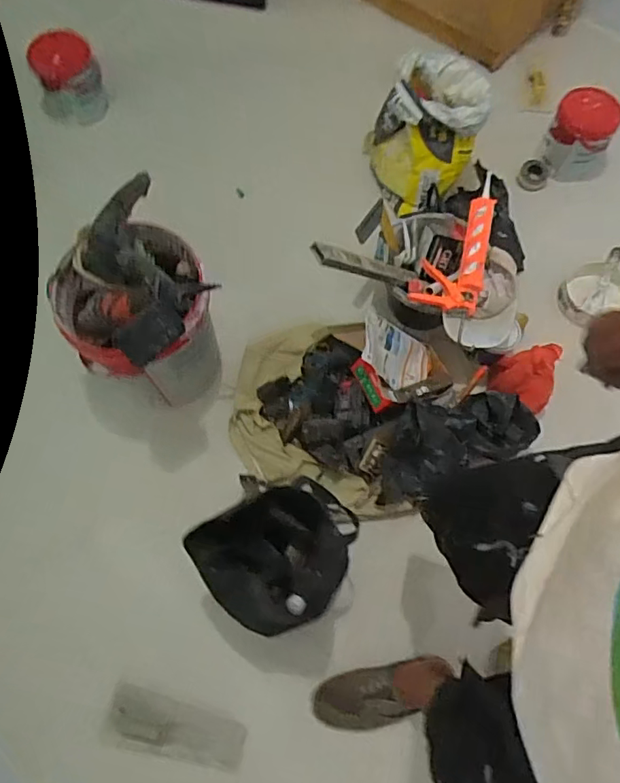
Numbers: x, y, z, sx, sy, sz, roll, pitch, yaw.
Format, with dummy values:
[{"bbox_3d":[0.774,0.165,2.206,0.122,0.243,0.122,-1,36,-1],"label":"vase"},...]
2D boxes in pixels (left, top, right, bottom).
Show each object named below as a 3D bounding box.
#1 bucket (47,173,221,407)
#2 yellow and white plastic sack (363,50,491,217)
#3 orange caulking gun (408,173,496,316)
[{"bbox_3d":[-0.371,-0.168,1.173,0.296,0.434,0.413,-31,72,-12],"label":"bucket"},{"bbox_3d":[0.307,-0.714,1.485,0.303,0.318,0.281,11,69,4],"label":"yellow and white plastic sack"},{"bbox_3d":[0.369,-0.349,1.273,0.157,0.057,0.344,19,70,7],"label":"orange caulking gun"}]

